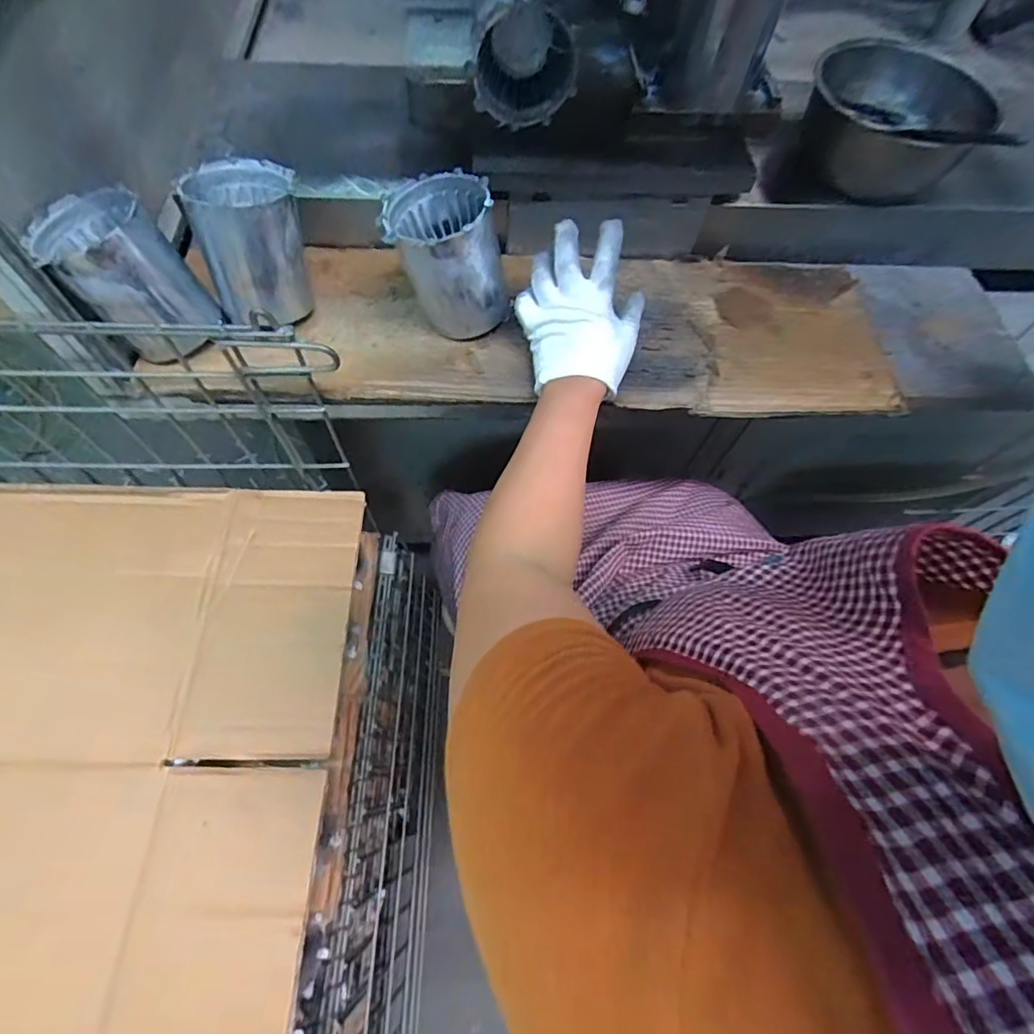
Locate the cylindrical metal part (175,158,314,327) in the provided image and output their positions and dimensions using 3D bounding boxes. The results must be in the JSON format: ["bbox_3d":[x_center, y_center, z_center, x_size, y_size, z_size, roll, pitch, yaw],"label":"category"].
[{"bbox_3d":[-0.246,-0.261,0.514,0.095,0.102,0.106,-15,67,-10],"label":"cylindrical metal part"}]

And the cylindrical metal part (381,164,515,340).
[{"bbox_3d":[-0.070,-0.246,0.517,0.092,0.111,0.105,-20,68,-12],"label":"cylindrical metal part"}]

